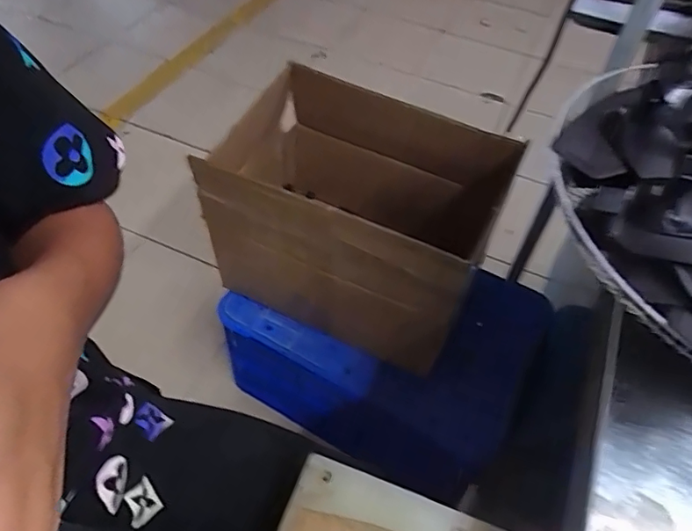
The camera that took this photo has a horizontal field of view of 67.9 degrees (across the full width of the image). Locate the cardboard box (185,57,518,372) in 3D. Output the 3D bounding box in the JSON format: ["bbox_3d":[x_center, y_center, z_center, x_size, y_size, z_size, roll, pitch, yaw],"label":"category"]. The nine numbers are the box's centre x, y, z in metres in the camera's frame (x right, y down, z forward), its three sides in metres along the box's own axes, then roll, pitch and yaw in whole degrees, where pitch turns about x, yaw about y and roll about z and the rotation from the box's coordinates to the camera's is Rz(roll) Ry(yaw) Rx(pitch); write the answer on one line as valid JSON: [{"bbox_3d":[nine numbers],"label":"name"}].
[{"bbox_3d":[-0.004,-0.099,0.938,0.507,0.324,0.325,23,54,13],"label":"cardboard box"}]

